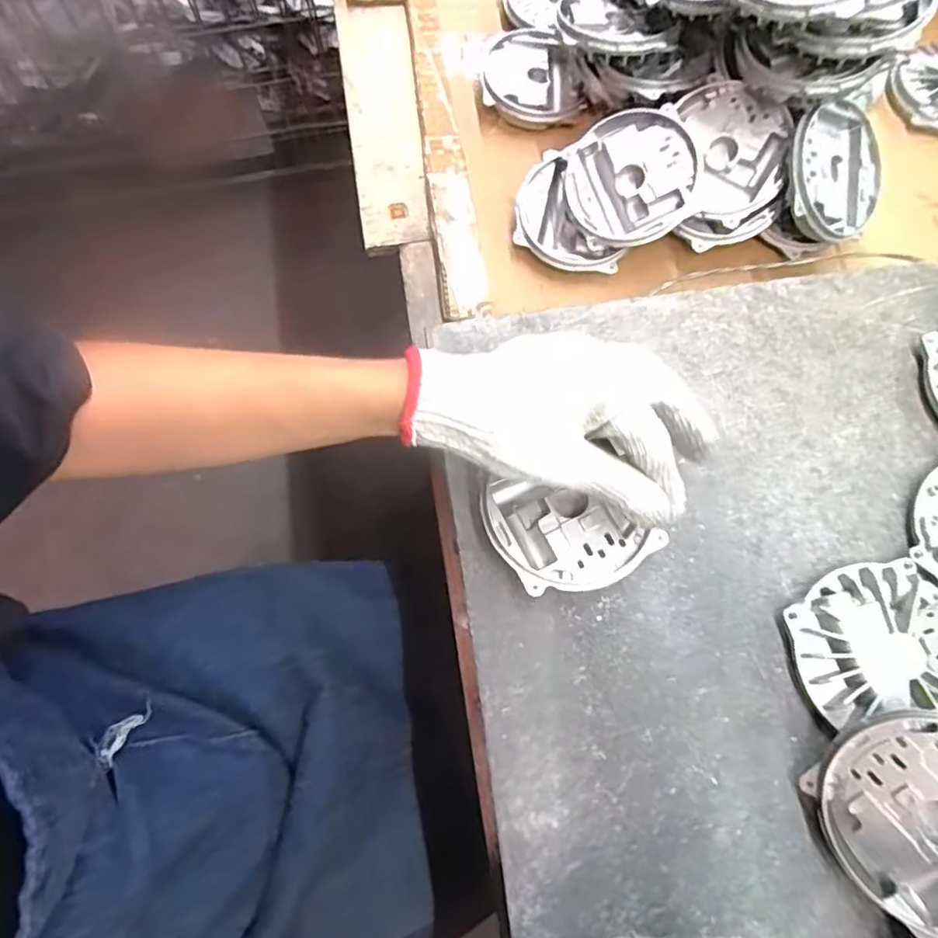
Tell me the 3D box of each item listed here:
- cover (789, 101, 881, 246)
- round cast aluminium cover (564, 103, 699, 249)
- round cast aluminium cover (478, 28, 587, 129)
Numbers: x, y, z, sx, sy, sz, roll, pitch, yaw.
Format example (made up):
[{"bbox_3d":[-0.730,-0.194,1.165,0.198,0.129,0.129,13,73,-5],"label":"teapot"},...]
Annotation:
[{"bbox_3d":[0.303,-0.245,0.496,0.106,0.012,0.106,-2,94,-28],"label":"cover"},{"bbox_3d":[0.135,-0.241,0.501,0.102,0.018,0.106,-1,88,17],"label":"round cast aluminium cover"},{"bbox_3d":[0.061,-0.382,0.586,0.094,0.029,0.105,-2,71,-1],"label":"round cast aluminium cover"}]

